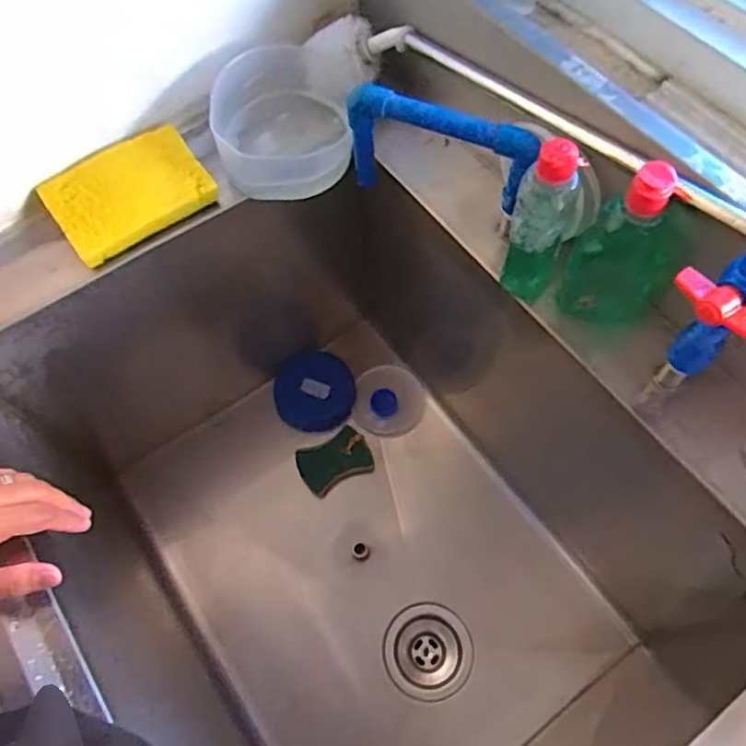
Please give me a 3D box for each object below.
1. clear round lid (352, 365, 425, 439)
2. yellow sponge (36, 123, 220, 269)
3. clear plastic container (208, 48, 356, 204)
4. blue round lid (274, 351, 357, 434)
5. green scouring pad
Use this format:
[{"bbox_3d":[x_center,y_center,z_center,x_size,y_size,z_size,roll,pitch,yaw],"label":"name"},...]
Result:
[{"bbox_3d":[0.025,0.043,0.943,0.103,0.022,0.108,4,64,4],"label":"clear round lid"},{"bbox_3d":[-0.240,-0.178,0.611,0.145,0.035,0.094,-37,68,-15],"label":"yellow sponge"},{"bbox_3d":[-0.093,-0.256,0.642,0.140,0.075,0.133,-17,64,-6],"label":"clear plastic container"},{"bbox_3d":[-0.088,0.029,0.939,0.118,0.008,0.116,0,88,-4],"label":"blue round lid"},{"bbox_3d":[-0.056,0.128,0.900,0.102,0.019,0.073,-26,66,-10],"label":"green scouring pad"}]

